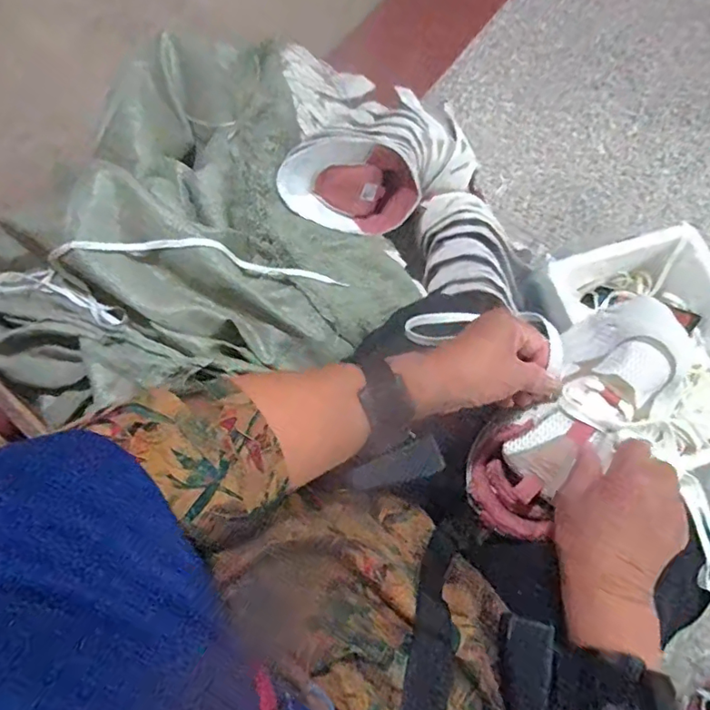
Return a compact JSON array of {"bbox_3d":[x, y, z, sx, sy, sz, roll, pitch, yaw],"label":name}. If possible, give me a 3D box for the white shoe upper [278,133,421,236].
[{"bbox_3d":[-0.001,-0.251,0.773,0.226,0.135,0.054,-1,29,-35],"label":"white shoe upper"}]

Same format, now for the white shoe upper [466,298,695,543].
[{"bbox_3d":[0.191,0.055,0.450,0.102,0.080,0.229,43,84,13],"label":"white shoe upper"}]

